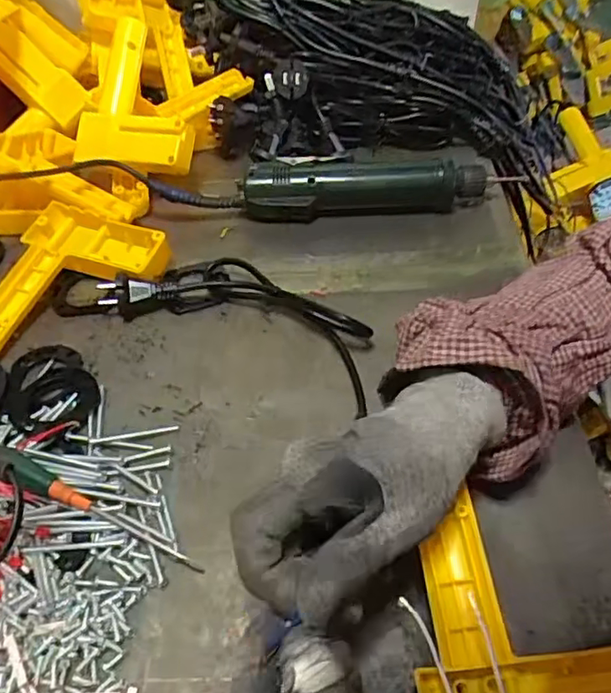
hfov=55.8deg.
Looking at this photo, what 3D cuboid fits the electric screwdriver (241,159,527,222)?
[{"bbox_3d":[0.063,-0.145,0.518,0.229,0.043,0.038,-4,51,0],"label":"electric screwdriver"}]

